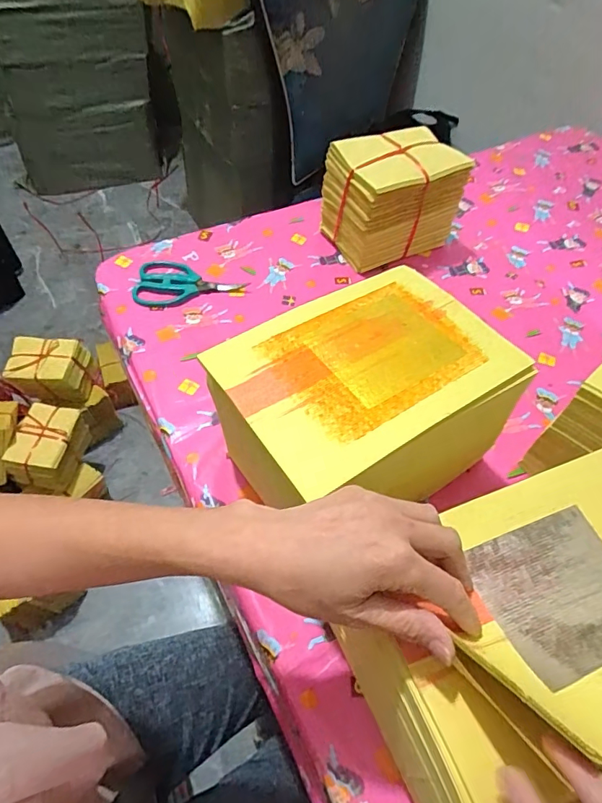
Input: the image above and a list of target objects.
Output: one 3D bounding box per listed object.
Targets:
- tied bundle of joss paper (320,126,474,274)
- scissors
[{"bbox_3d":[0.128,-0.288,0.692,0.159,0.145,0.110,-21,58,-17],"label":"tied bundle of joss paper"},{"bbox_3d":[-0.150,-0.160,0.662,0.147,0.006,0.083,3,55,-1],"label":"scissors"}]

